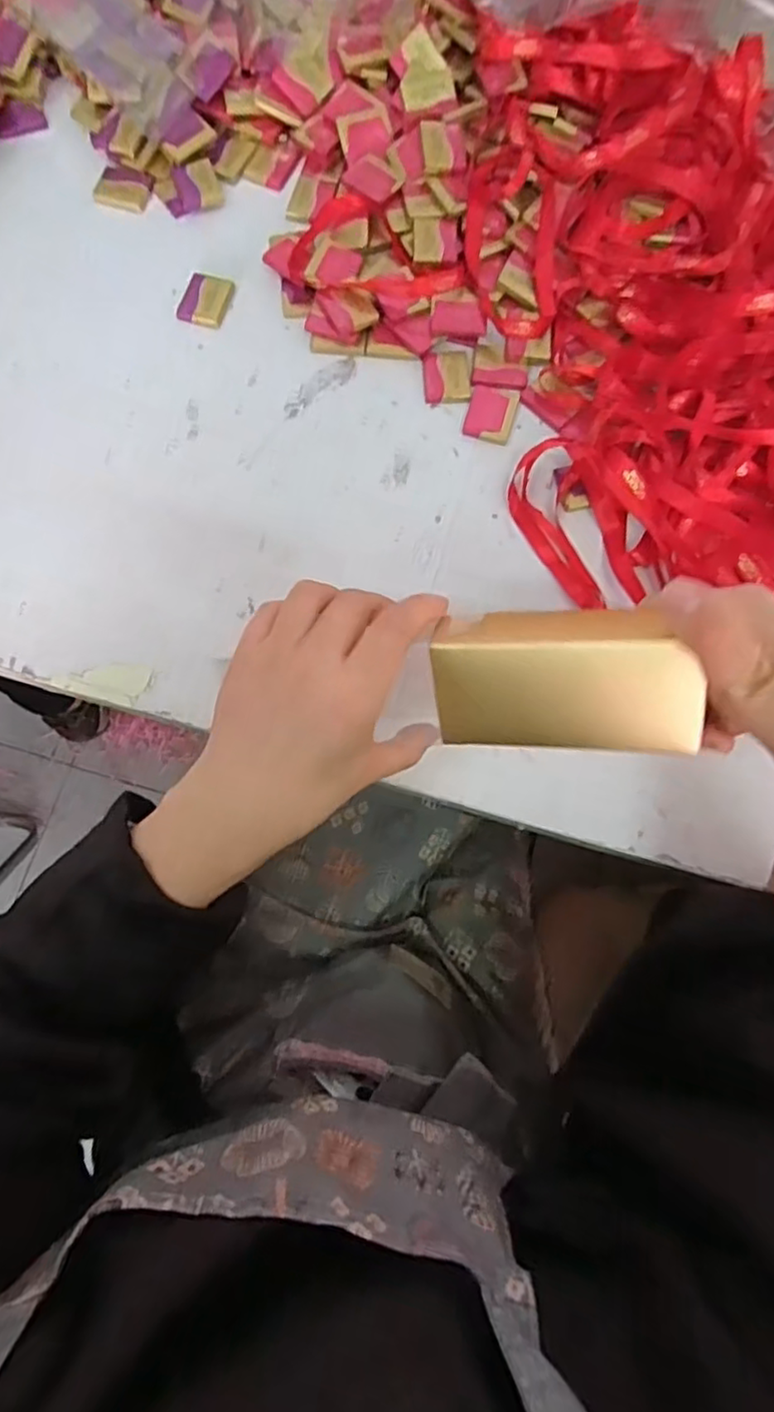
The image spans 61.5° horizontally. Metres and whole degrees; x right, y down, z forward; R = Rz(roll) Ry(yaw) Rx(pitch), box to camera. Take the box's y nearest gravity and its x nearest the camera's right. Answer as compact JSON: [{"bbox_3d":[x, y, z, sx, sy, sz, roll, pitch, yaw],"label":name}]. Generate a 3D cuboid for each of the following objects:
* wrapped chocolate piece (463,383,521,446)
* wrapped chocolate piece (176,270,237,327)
[{"bbox_3d":[0.072,-0.202,0.450,0.033,0.004,0.040,16,76,3],"label":"wrapped chocolate piece"},{"bbox_3d":[-0.131,-0.294,0.472,0.033,0.007,0.044,15,76,3],"label":"wrapped chocolate piece"}]

